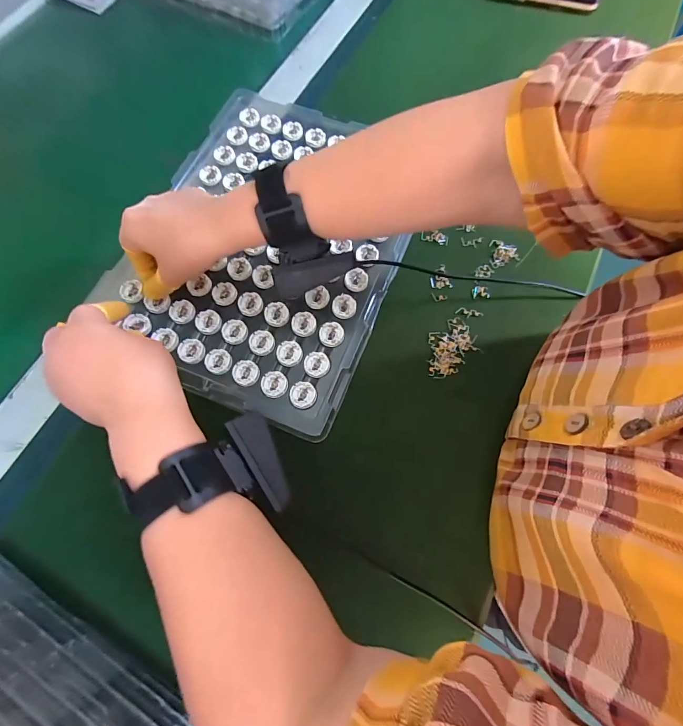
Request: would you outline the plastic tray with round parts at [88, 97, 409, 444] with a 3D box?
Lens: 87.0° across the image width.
[{"bbox_3d":[-0.073,-0.132,0.372,0.263,0.017,0.348,21,71,8],"label":"plastic tray with round parts"}]

